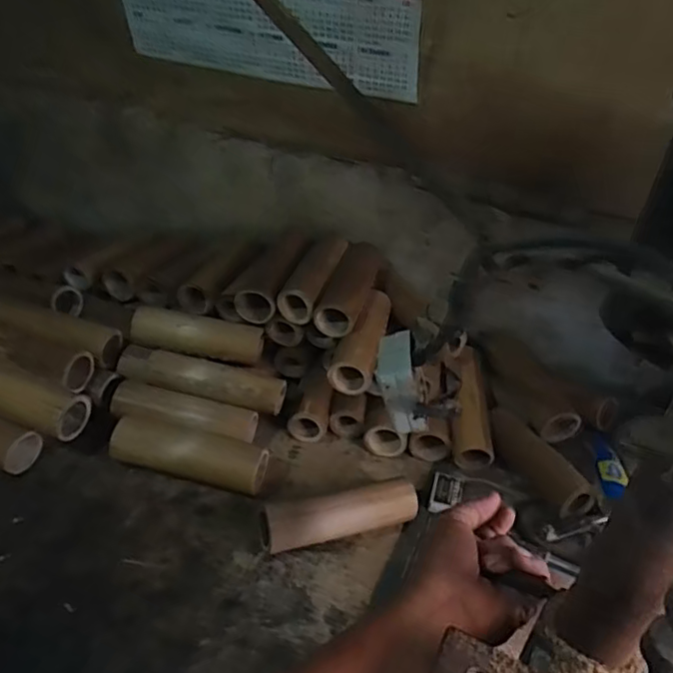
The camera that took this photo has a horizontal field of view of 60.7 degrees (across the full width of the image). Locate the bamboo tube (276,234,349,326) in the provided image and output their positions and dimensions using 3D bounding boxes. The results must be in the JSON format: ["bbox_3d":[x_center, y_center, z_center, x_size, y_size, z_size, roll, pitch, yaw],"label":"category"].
[{"bbox_3d":[-0.029,-0.087,0.835,0.052,0.049,0.181,15,37,11],"label":"bamboo tube"}]

